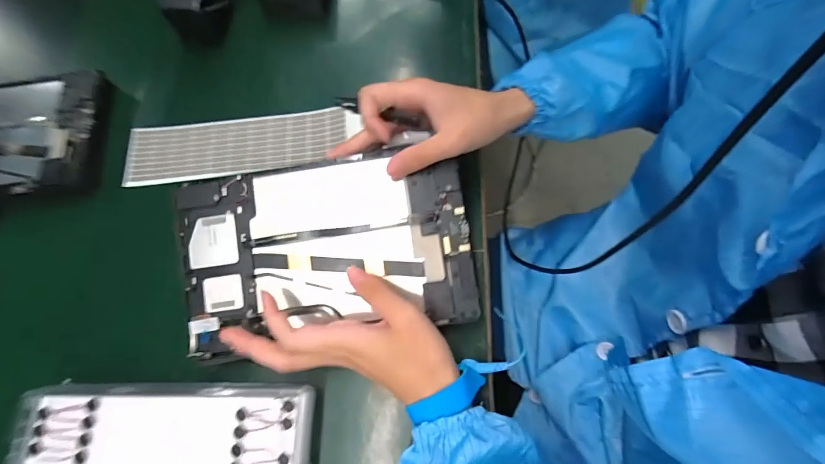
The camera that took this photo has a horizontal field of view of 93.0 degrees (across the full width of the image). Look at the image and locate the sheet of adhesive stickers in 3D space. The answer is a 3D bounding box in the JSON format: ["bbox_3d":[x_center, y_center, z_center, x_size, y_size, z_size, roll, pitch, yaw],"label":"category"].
[{"bbox_3d":[-0.178,-0.093,0.408,0.244,0.011,0.066,-7,70,2],"label":"sheet of adhesive stickers"}]

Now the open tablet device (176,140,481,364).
[{"bbox_3d":[-0.073,0.013,0.323,0.236,0.013,0.147,-10,84,1],"label":"open tablet device"}]

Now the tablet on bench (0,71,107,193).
[{"bbox_3d":[-0.452,-0.101,0.419,0.241,0.015,0.144,-7,71,0],"label":"tablet on bench"}]

